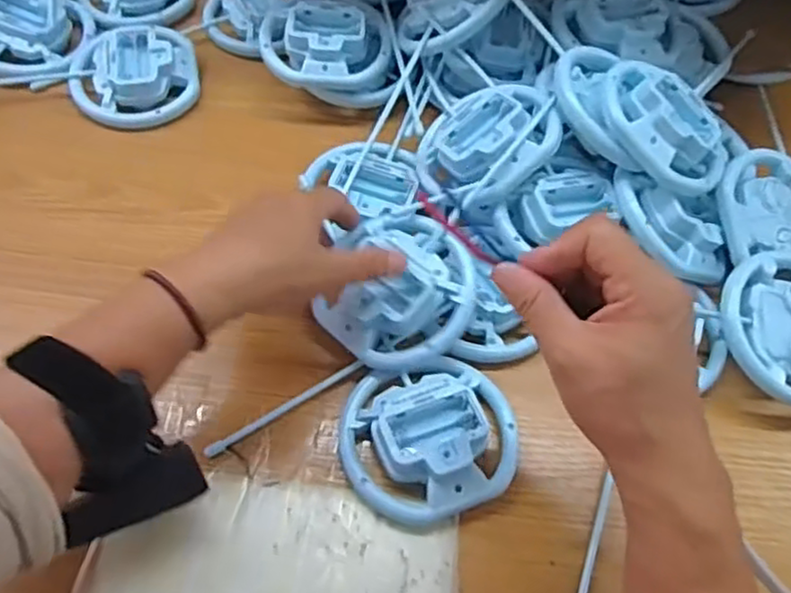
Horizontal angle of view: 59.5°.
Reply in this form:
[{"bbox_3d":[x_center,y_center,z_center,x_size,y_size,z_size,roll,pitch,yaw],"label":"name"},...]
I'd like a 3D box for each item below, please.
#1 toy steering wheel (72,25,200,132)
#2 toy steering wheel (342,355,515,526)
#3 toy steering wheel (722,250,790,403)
[{"bbox_3d":[-0.214,-0.184,0.566,0.099,0.029,0.093,-14,59,-13],"label":"toy steering wheel"},{"bbox_3d":[0.020,0.080,0.407,0.100,0.020,0.094,2,57,-3],"label":"toy steering wheel"},{"bbox_3d":[0.258,0.017,0.448,0.093,0.025,0.098,2,57,-3],"label":"toy steering wheel"}]

